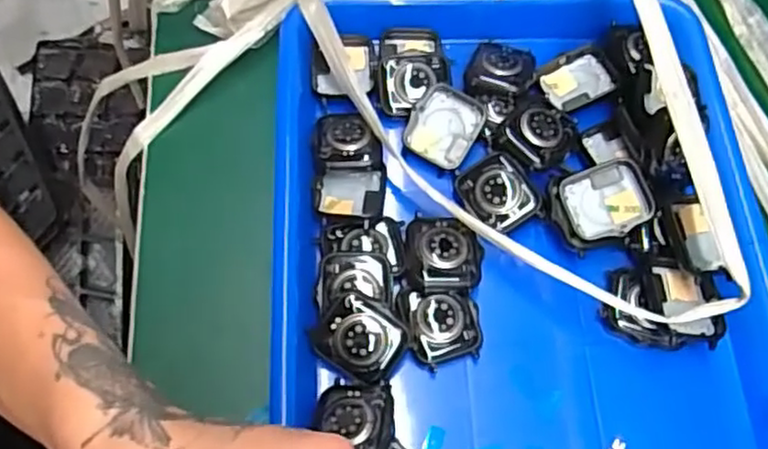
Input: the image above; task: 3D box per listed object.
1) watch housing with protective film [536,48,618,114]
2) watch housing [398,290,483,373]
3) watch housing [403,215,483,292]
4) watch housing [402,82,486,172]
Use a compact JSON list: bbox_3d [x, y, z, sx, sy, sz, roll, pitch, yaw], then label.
[{"bbox_3d":[0.114,-0.086,0.407,0.040,0.010,0.034,-26,77,8],"label":"watch housing with protective film"},{"bbox_3d":[0.029,0.052,0.344,0.038,0.017,0.036,-4,66,-3],"label":"watch housing"},{"bbox_3d":[0.030,0.016,0.358,0.037,0.013,0.041,0,66,-1],"label":"watch housing"},{"bbox_3d":[0.033,-0.055,0.388,0.037,0.008,0.042,26,88,1],"label":"watch housing"}]

